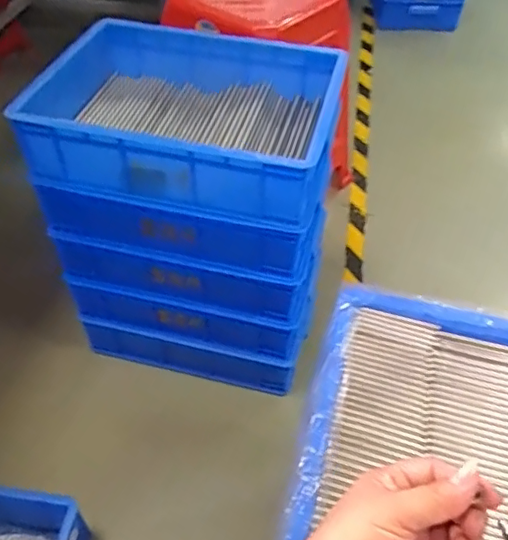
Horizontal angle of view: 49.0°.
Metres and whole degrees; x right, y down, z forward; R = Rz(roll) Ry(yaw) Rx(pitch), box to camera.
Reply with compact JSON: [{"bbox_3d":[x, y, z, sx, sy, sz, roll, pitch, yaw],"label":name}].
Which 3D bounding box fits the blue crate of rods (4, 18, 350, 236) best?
[{"bbox_3d":[-0.087,-0.224,0.819,0.404,0.115,0.297,9,48,7],"label":"blue crate of rods"}]

